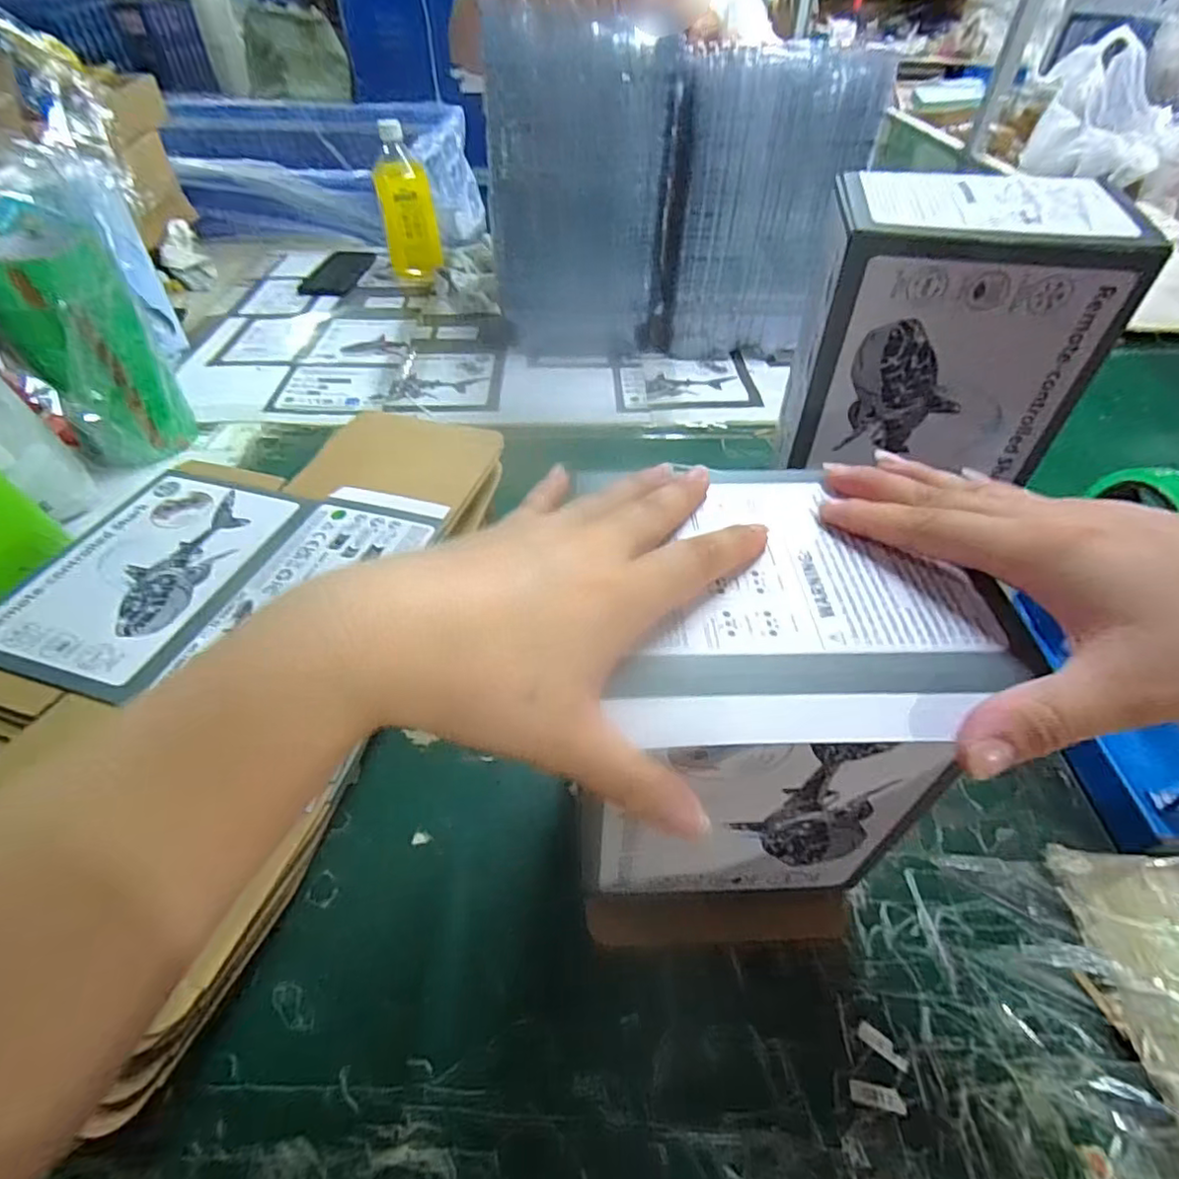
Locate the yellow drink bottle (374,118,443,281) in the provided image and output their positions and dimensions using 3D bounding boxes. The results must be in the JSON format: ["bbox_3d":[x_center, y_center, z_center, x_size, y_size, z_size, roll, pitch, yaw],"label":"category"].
[{"bbox_3d":[-0.270,-0.563,0.923,0.079,0.195,0.061,-9,48,-10],"label":"yellow drink bottle"}]

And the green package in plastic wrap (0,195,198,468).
[{"bbox_3d":[-0.471,-0.225,0.578,0.105,0.207,0.107,30,53,24],"label":"green package in plastic wrap"}]

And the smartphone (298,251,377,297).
[{"bbox_3d":[-0.412,-0.517,1.008,0.087,0.008,0.169,4,47,2],"label":"smartphone"}]

